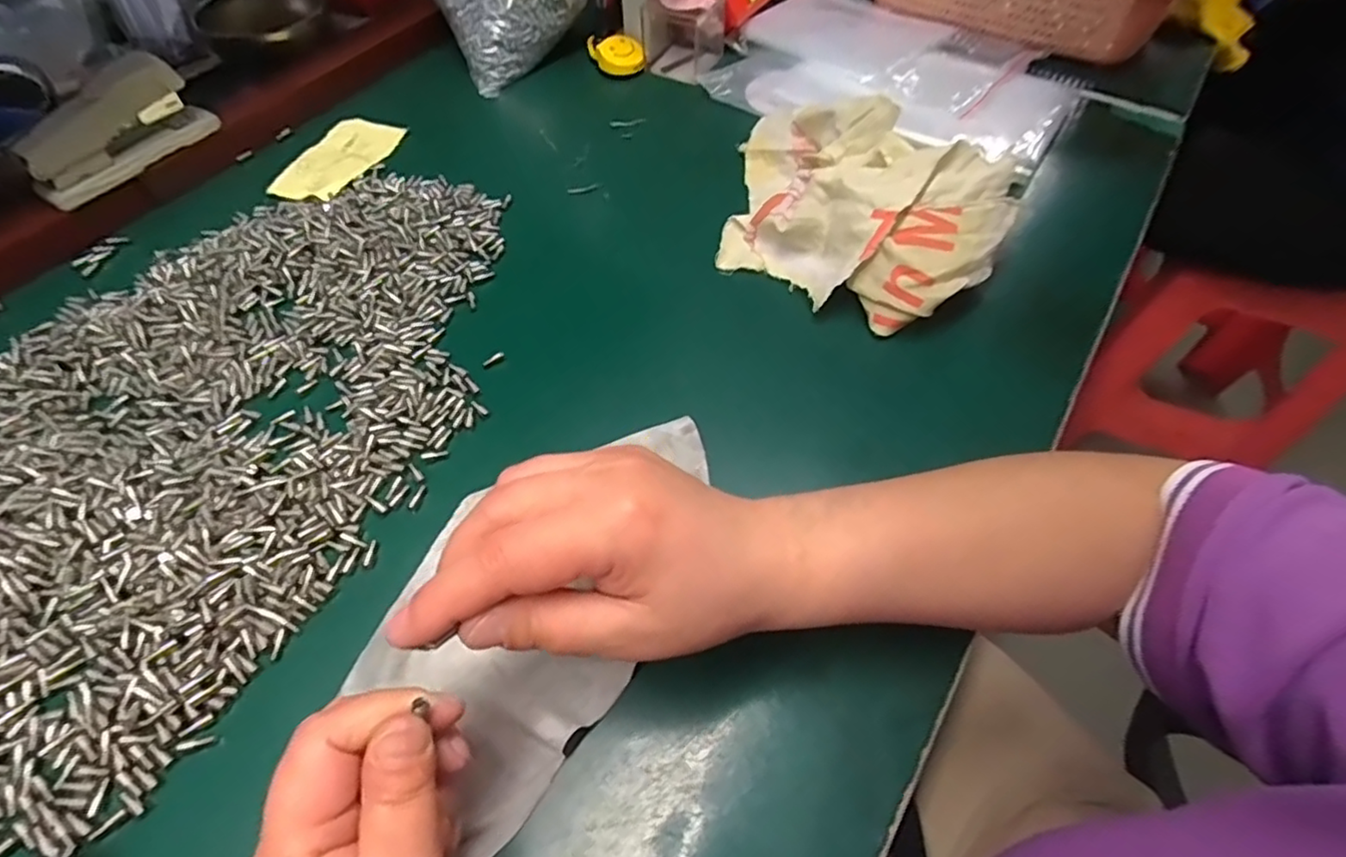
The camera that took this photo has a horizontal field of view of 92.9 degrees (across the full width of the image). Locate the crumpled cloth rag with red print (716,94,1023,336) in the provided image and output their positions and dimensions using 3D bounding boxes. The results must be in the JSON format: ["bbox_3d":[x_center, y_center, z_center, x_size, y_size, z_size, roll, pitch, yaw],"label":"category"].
[{"bbox_3d":[0.126,-0.155,0.422,0.176,0.068,0.181,13,56,8],"label":"crumpled cloth rag with red print"}]

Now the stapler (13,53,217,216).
[{"bbox_3d":[-0.391,-0.208,0.445,0.031,0.053,0.117,30,60,18],"label":"stapler"}]

